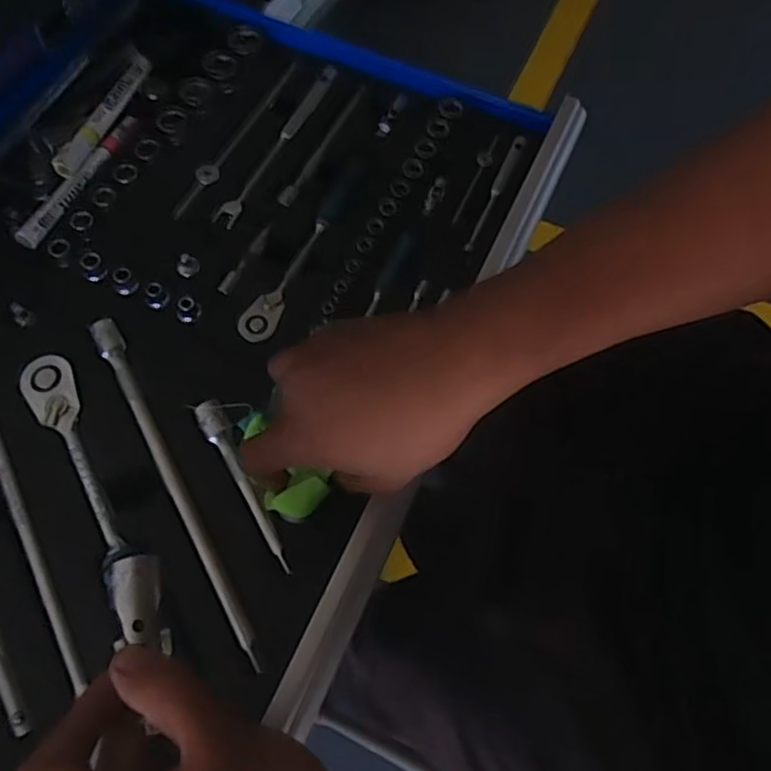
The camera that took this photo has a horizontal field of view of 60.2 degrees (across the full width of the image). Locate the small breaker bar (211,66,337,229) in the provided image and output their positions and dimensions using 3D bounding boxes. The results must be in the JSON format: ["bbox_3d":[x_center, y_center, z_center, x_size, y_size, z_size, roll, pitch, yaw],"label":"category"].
[{"bbox_3d":[-0.083,-0.192,0.524,0.017,0.008,0.181,24,64,9],"label":"small breaker bar"}]

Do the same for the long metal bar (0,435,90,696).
[{"bbox_3d":[-0.212,0.057,0.384,0.021,0.015,0.242,-29,68,-17],"label":"long metal bar"}]

